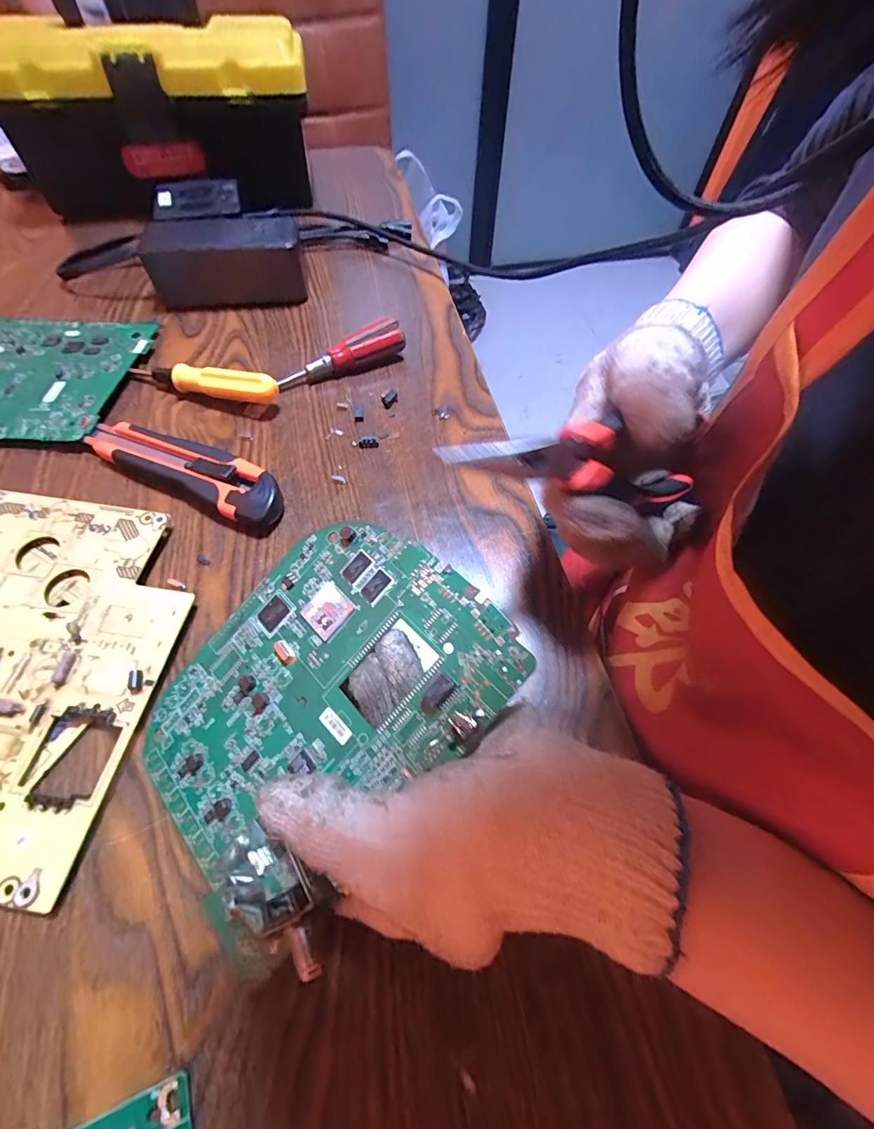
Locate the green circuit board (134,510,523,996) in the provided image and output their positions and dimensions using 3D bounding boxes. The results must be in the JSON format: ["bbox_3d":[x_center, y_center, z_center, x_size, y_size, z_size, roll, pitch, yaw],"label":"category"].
[{"bbox_3d":[-0.052,0.056,0.181,0.116,0.010,0.153,40,88,24],"label":"green circuit board"}]

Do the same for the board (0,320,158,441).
[{"bbox_3d":[-0.345,-0.152,0.353,0.197,0.010,0.144,1,58,-3],"label":"board"}]

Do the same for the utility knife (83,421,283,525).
[{"bbox_3d":[-0.168,-0.066,0.298,0.151,0.019,0.036,25,60,12],"label":"utility knife"}]

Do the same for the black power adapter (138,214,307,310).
[{"bbox_3d":[-0.193,-0.279,0.414,0.133,0.058,0.073,-4,59,-6],"label":"black power adapter"}]

